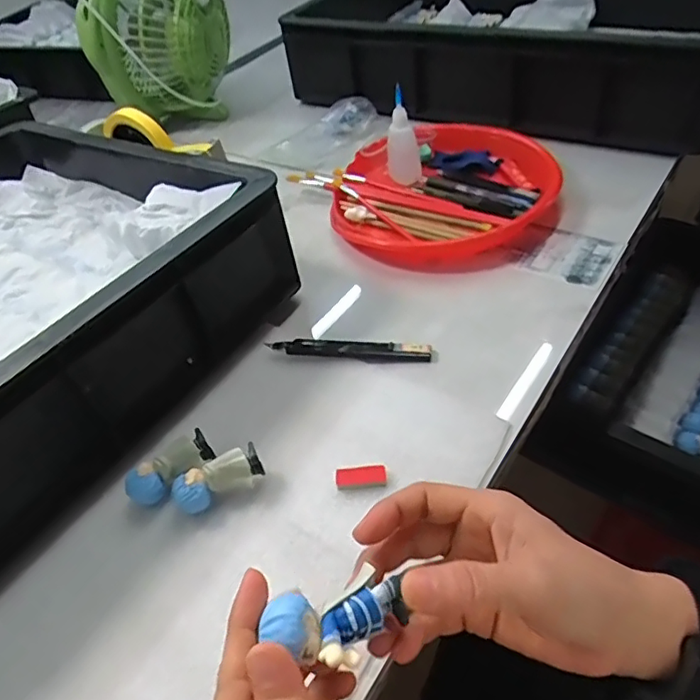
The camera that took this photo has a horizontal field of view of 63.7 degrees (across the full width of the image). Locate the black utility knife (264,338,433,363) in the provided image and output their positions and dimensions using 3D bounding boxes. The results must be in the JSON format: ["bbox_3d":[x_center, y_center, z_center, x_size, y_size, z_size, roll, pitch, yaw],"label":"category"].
[{"bbox_3d":[-0.001,0.000,0.475,0.135,0.010,0.021,3,47,7],"label":"black utility knife"}]

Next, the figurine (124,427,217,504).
[{"bbox_3d":[-0.126,0.084,0.396,0.061,0.030,0.024,-28,48,-18],"label":"figurine"}]

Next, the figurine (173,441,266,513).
[{"bbox_3d":[-0.089,0.090,0.385,0.058,0.033,0.022,-21,46,-11],"label":"figurine"}]

